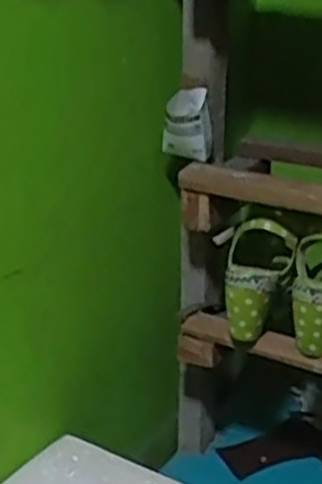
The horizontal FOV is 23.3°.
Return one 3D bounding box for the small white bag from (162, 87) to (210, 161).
[{"bbox_3d":[0.032,-0.138,0.923,0.057,0.075,0.039,1,20,0],"label":"small white bag"}]

